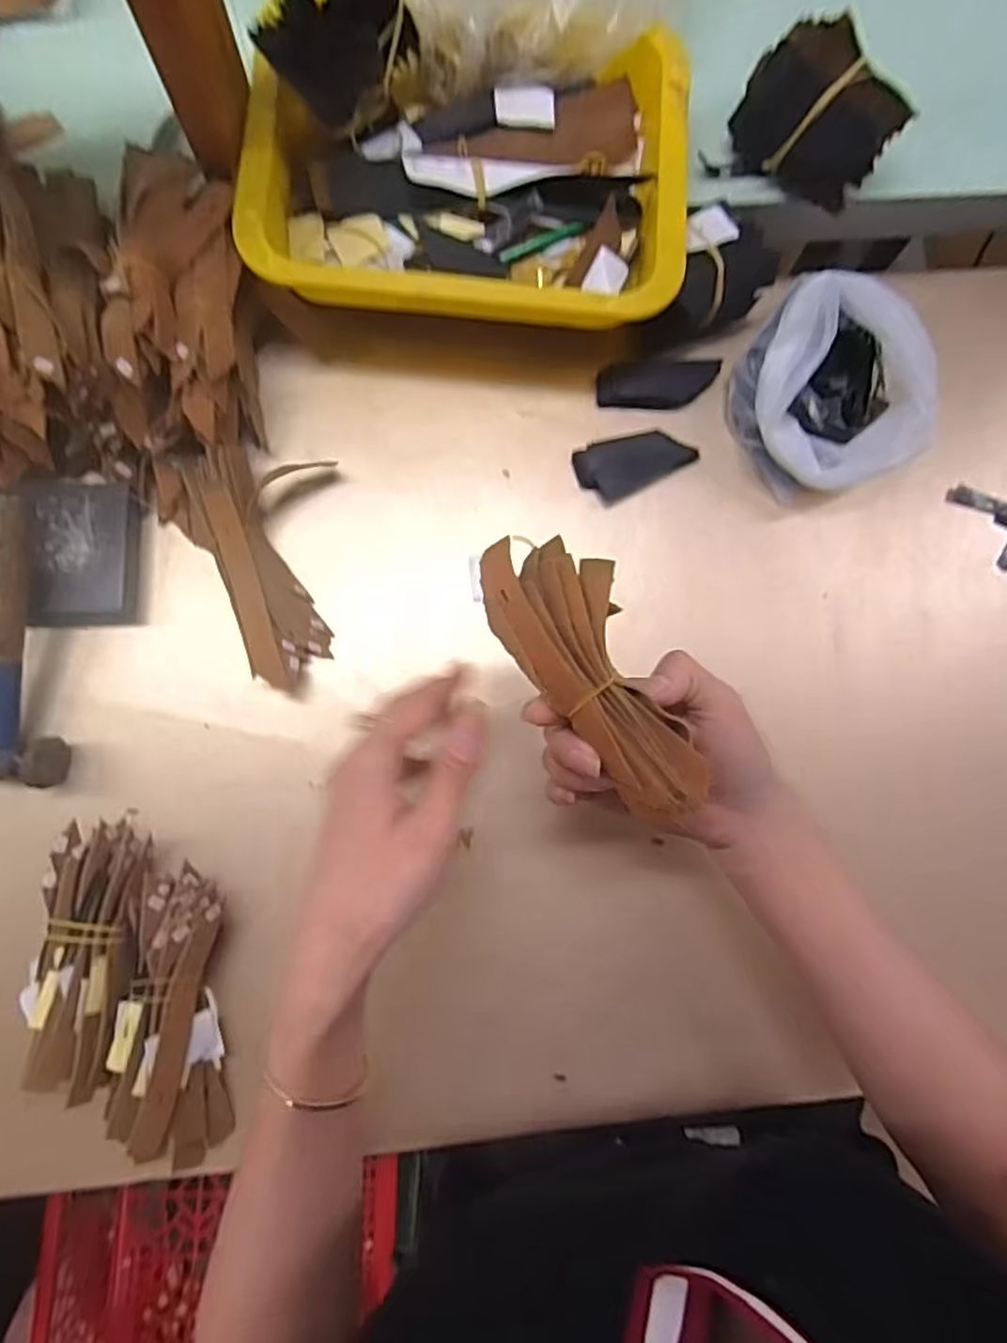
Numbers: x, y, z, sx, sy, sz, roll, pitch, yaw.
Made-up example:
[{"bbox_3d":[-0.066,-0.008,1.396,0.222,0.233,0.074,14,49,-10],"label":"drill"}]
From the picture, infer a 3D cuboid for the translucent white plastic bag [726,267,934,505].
[{"bbox_3d":[0.206,-0.178,0.429,0.101,0.068,0.120,-25,84,-6],"label":"translucent white plastic bag"}]

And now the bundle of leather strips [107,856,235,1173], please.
[{"bbox_3d":[-0.183,0.189,0.375,0.059,0.039,0.157,-3,82,-3],"label":"bundle of leather strips"}]

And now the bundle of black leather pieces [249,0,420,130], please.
[{"bbox_3d":[-0.091,-0.355,0.379,0.057,0.064,0.086,30,82,1],"label":"bundle of black leather pieces"}]

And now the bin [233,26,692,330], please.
[{"bbox_3d":[-0.021,-0.294,0.422,0.255,0.054,0.173,3,82,-3],"label":"bin"}]

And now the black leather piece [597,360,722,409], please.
[{"bbox_3d":[0.103,-0.188,0.450,0.080,0.008,0.030,-5,82,-4],"label":"black leather piece"}]

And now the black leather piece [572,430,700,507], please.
[{"bbox_3d":[0.086,-0.139,0.451,0.075,0.009,0.038,-25,84,-6],"label":"black leather piece"}]

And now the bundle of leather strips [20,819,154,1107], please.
[{"bbox_3d":[-0.230,0.155,0.382,0.054,0.046,0.141,5,81,-2],"label":"bundle of leather strips"}]

